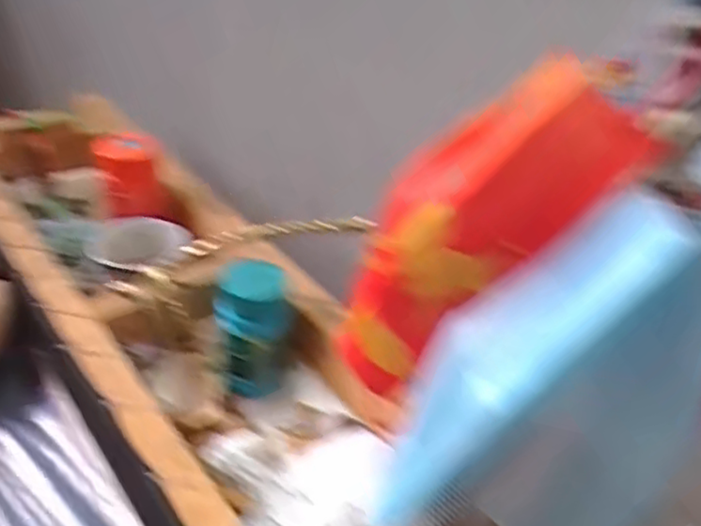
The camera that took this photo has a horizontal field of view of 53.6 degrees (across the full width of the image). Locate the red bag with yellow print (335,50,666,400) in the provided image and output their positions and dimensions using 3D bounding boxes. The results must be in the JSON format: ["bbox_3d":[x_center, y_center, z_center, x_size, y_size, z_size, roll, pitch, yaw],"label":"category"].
[{"bbox_3d":[0.036,-0.002,0.279,0.066,0.175,0.033,39,41,1],"label":"red bag with yellow print"}]

